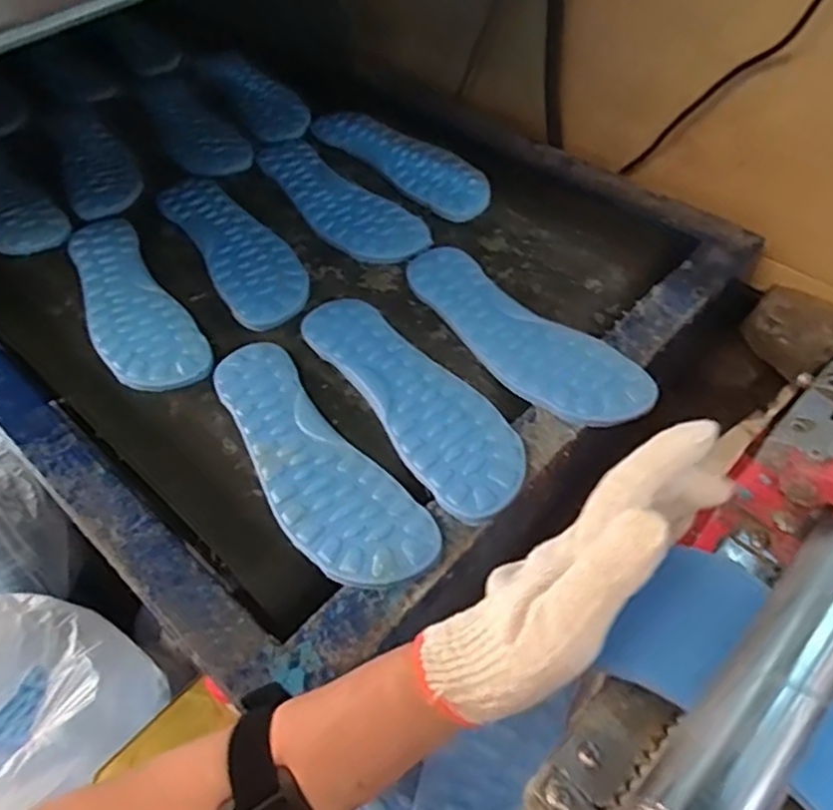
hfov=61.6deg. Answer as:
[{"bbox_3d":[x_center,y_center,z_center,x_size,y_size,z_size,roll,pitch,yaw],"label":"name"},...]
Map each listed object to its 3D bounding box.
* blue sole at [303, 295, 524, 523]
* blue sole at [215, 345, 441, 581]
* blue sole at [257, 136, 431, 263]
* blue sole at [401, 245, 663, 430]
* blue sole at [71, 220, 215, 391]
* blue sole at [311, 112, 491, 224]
[{"bbox_3d":[-0.004,-0.015,0.547,0.080,0.011,0.251,-30,56,-18],"label":"blue sole"},{"bbox_3d":[-0.082,0.040,0.516,0.080,0.015,0.245,-32,56,-20],"label":"blue sole"},{"bbox_3d":[-0.088,-0.215,0.724,0.080,0.010,0.253,-36,58,-22],"label":"blue sole"},{"bbox_3d":[0.081,-0.062,0.587,0.080,0.015,0.252,-35,57,-21],"label":"blue sole"},{"bbox_3d":[-0.267,-0.097,0.640,0.079,0.016,0.252,-30,55,-18],"label":"blue sole"},{"bbox_3d":[-0.014,-0.272,0.769,0.082,0.021,0.237,-38,59,-23],"label":"blue sole"}]

